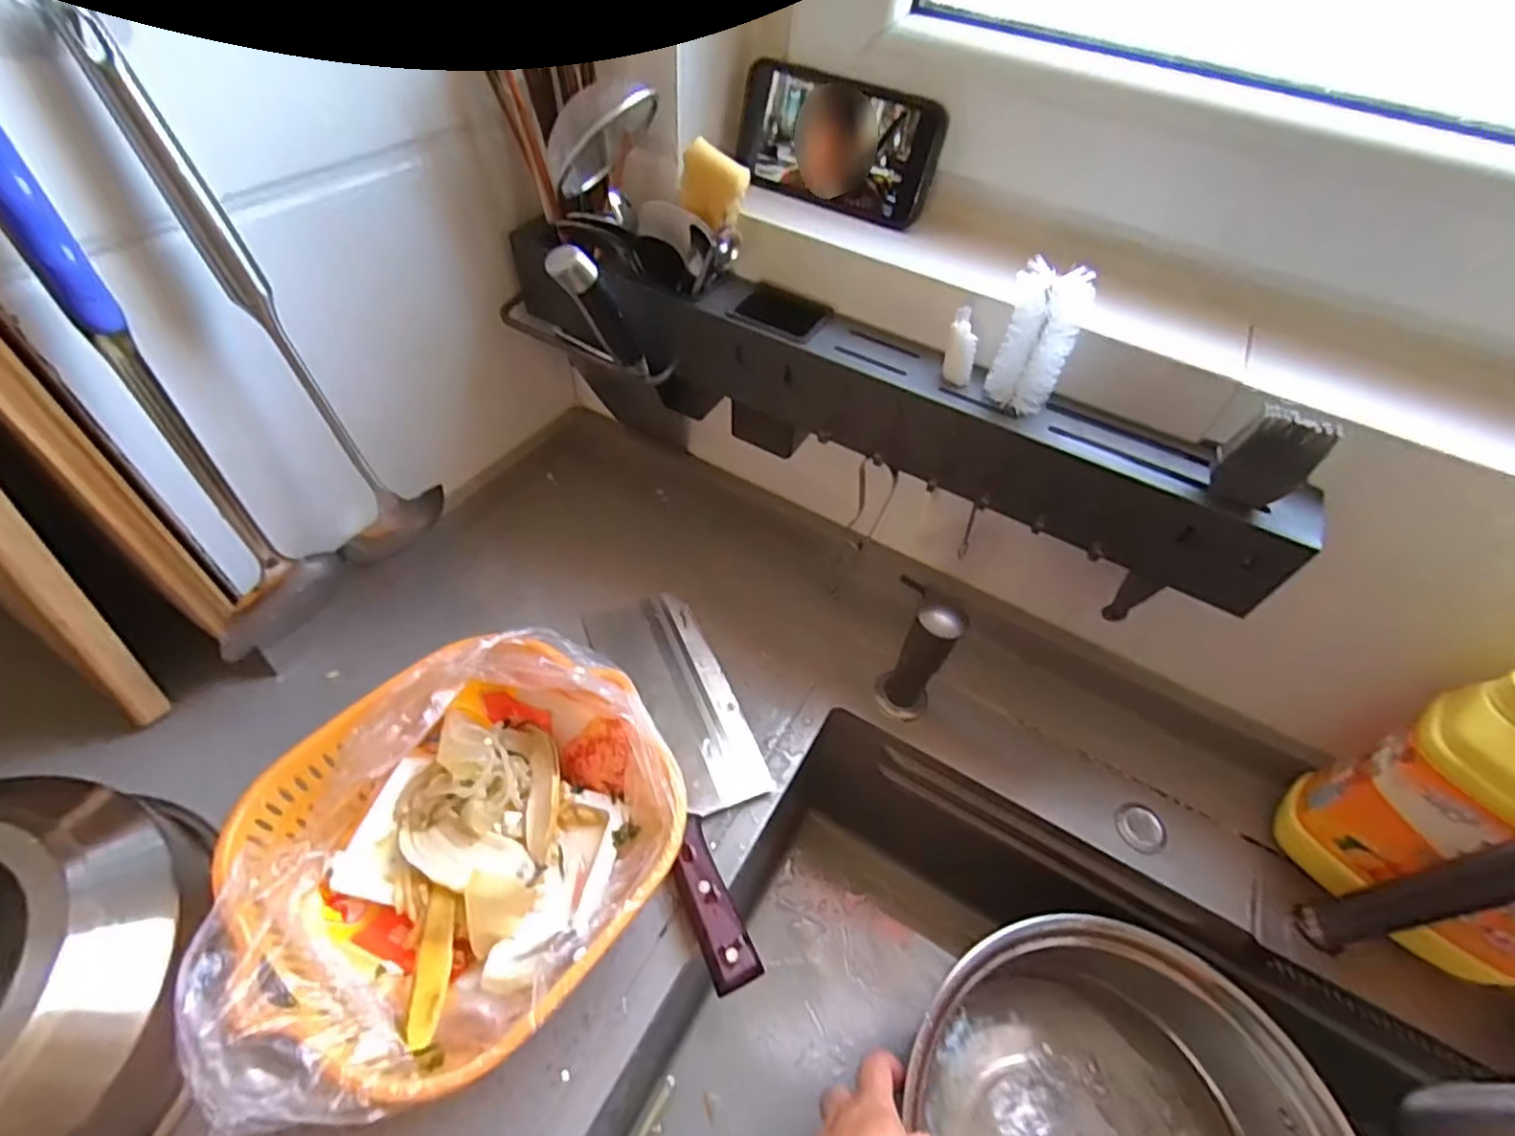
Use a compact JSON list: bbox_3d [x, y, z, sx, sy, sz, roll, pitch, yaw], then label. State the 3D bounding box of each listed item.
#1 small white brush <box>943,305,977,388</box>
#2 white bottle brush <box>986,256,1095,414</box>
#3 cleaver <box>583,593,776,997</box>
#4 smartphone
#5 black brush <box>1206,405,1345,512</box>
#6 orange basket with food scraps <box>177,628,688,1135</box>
[{"bbox_3d":[0.134,-0.146,0.438,0.012,0.049,0.019,-6,24,-11],"label":"small white brush"},{"bbox_3d":[0.170,-0.139,0.406,0.043,0.083,0.027,23,52,13],"label":"white bottle brush"},{"bbox_3d":[-0.046,0.140,0.509,0.091,0.027,0.306,-17,54,-19],"label":"cleaver"},{"bbox_3d":[0.056,-0.307,0.482,0.152,0.076,0.011,26,36,17],"label":"smartphone"},{"bbox_3d":[0.279,-0.057,0.366,0.041,0.061,0.016,24,52,13],"label":"black brush"},{"bbox_3d":[-0.179,0.177,0.412,0.251,0.100,0.224,-22,56,-22],"label":"orange basket with food scraps"}]

